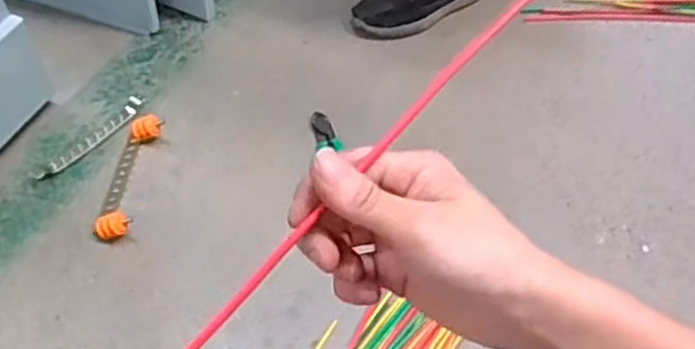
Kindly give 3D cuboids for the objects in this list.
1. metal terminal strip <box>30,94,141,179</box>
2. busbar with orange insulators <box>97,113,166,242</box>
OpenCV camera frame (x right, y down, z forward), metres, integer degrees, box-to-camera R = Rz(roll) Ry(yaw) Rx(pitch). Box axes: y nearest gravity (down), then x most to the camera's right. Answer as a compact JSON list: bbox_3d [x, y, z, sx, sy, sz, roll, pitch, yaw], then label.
[{"bbox_3d":[-0.425,-0.059,1.181,0.036,0.007,0.215,31,60,22],"label":"metal terminal strip"},{"bbox_3d":[-0.343,0.000,1.109,0.060,0.033,0.238,3,53,4],"label":"busbar with orange insulators"}]

